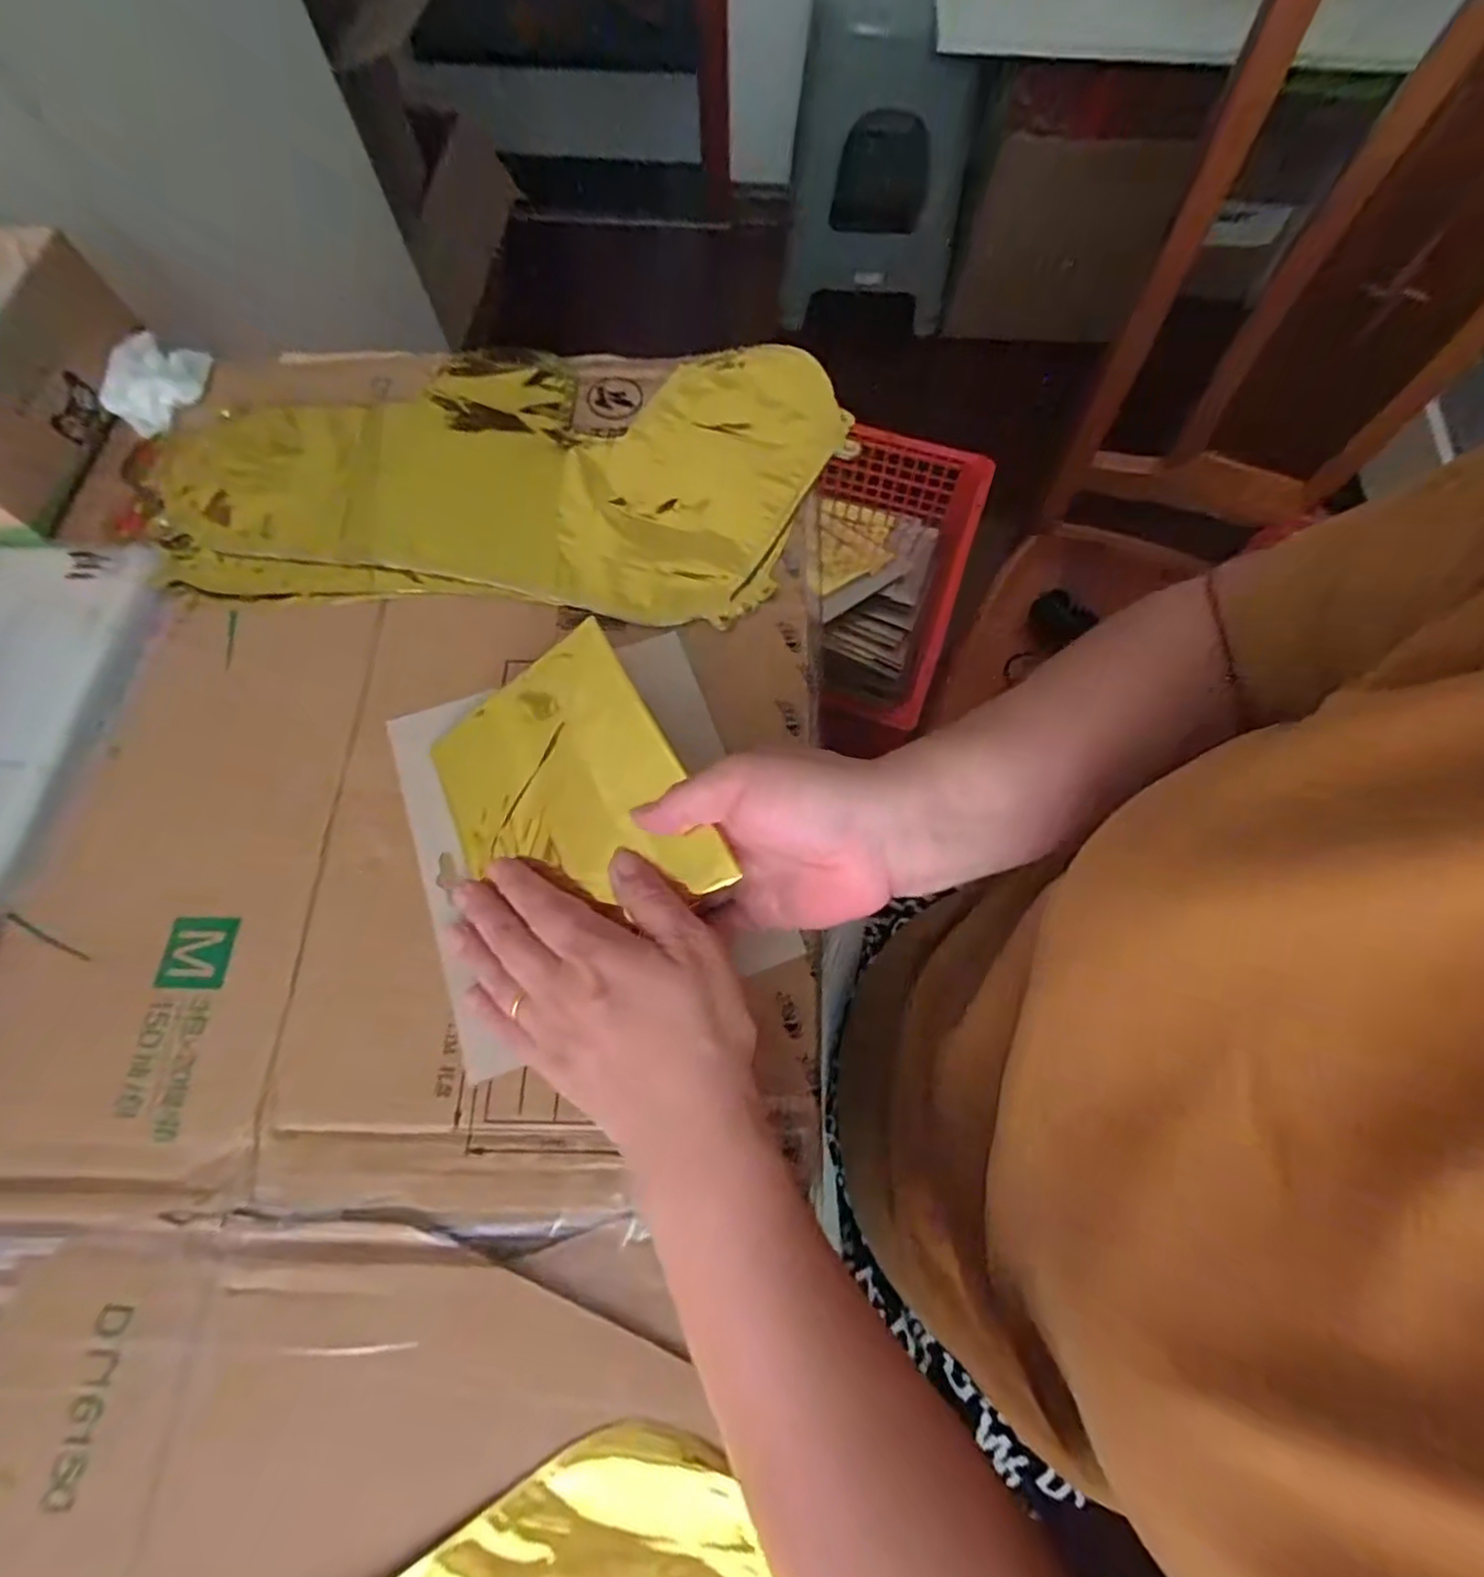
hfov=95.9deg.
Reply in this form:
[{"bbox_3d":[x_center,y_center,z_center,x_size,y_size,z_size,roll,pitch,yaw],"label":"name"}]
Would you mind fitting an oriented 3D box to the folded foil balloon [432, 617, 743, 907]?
[{"bbox_3d":[-0.082,0.006,0.310,0.114,0.007,0.131,-31,80,14],"label":"folded foil balloon"}]

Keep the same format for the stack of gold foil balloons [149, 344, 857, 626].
[{"bbox_3d":[-0.147,-0.198,0.412,0.406,0.016,0.200,1,70,2],"label":"stack of gold foil balloons"}]

